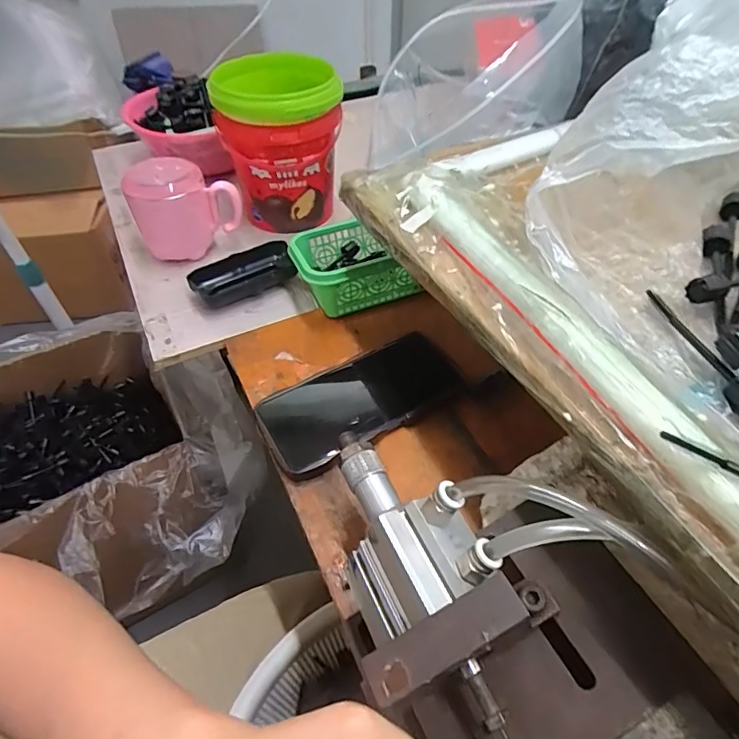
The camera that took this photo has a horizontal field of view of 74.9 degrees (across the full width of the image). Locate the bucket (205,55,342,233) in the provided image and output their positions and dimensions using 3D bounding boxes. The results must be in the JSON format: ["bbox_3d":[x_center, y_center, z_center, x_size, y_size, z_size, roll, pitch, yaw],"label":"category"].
[{"bbox_3d":[-0.101,-0.254,0.555,0.128,0.152,0.135,-13,50,-11],"label":"bucket"}]

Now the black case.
[{"bbox_3d":[-0.131,-0.099,0.506,0.105,0.026,0.050,-26,53,-21],"label":"black case"}]

